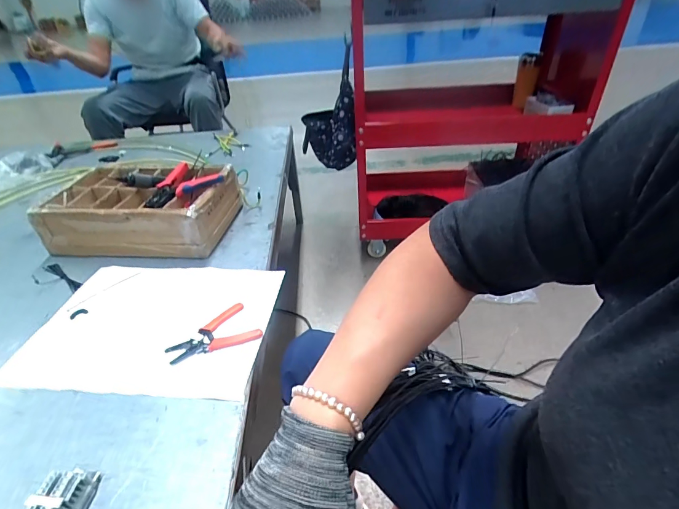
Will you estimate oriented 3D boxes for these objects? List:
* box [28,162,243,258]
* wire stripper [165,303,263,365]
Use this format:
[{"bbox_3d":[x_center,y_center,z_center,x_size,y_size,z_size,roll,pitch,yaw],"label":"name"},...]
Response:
[{"bbox_3d":[-0.476,-0.126,0.917,0.392,0.118,0.251,-2,37,8],"label":"box"},{"bbox_3d":[-0.220,0.138,0.643,0.143,0.011,0.102,-28,41,-25],"label":"wire stripper"}]

